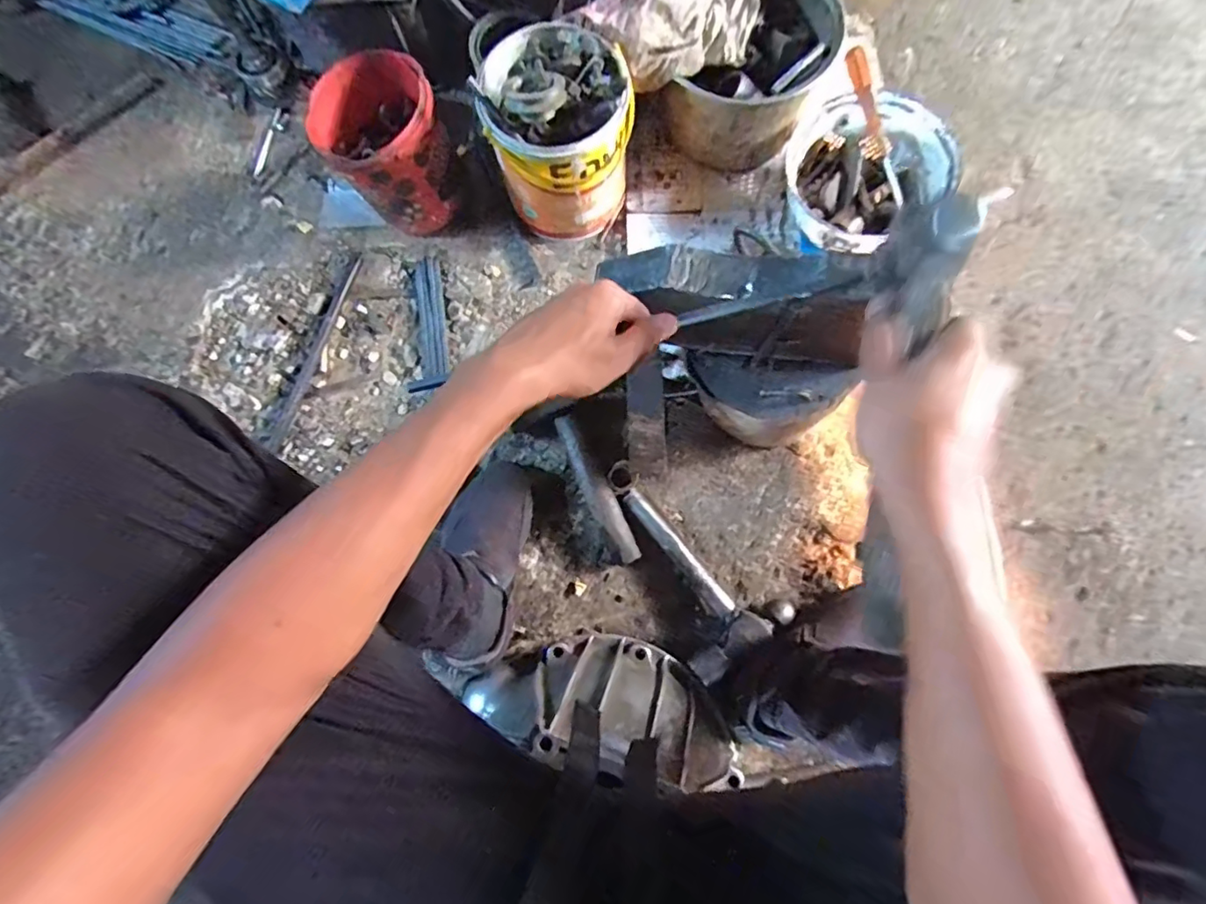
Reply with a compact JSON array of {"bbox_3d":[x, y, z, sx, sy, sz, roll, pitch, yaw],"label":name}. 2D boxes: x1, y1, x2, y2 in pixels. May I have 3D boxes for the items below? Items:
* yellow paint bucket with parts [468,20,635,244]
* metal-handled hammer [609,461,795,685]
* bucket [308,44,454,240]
[{"bbox_3d":[-0.055,-0.411,0.744,0.177,0.213,0.170,0,76,1],"label":"yellow paint bucket with parts"},{"bbox_3d":[0.086,0.141,0.703,0.136,0.049,0.275,-42,79,-9],"label":"metal-handled hammer"},{"bbox_3d":[-0.288,-0.405,0.771,0.150,0.172,0.157,-1,76,3],"label":"bucket"}]

